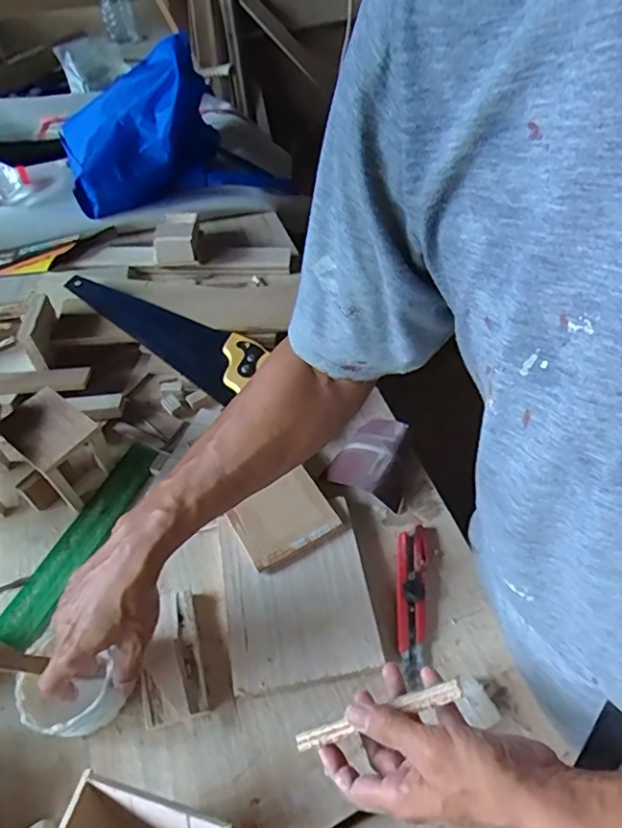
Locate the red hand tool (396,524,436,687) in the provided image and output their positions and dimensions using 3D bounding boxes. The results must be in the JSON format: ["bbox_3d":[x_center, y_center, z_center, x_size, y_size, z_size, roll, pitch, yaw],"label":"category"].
[{"bbox_3d":[0.101,0.183,0.561,0.038,0.020,0.160,9,51,9],"label":"red hand tool"}]

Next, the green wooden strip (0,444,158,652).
[{"bbox_3d":[-0.257,0.135,0.625,0.054,0.010,0.249,18,53,16],"label":"green wooden strip"}]

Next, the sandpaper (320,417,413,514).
[{"bbox_3d":[0.078,0.051,0.656,0.092,0.034,0.095,22,54,19],"label":"sandpaper"}]

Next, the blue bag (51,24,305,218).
[{"bbox_3d":[-0.263,-0.517,0.993,0.358,0.199,0.226,-17,51,-12],"label":"blue bag"}]

